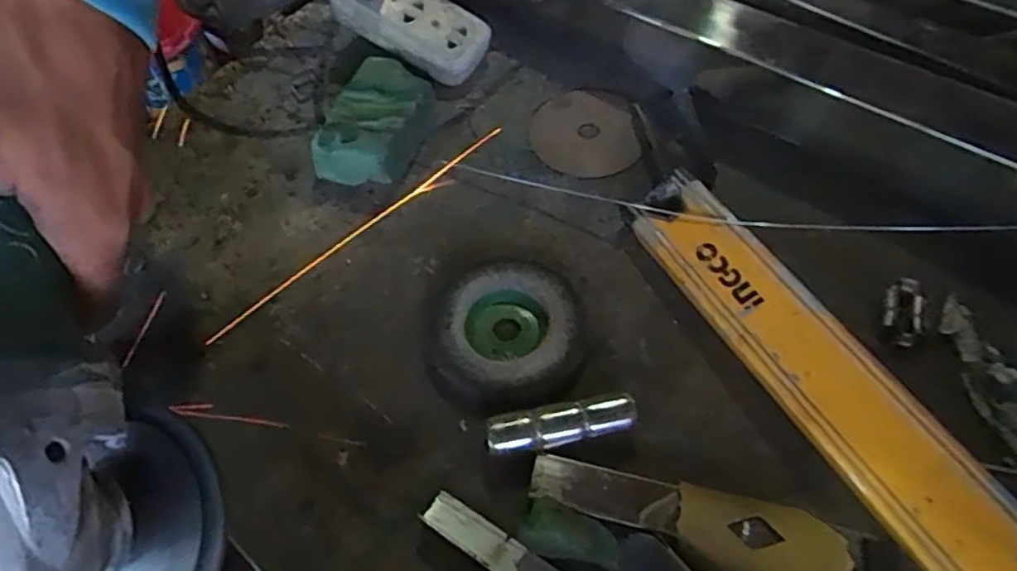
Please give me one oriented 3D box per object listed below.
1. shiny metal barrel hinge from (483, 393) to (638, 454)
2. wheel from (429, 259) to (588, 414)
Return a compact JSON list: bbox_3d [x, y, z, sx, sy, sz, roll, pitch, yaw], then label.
[{"bbox_3d":[0.027,0.074,0.347,0.076,0.023,0.020,-10,57,-4],"label":"shiny metal barrel hinge"},{"bbox_3d":[-0.001,0.027,0.382,0.087,0.018,0.091,-1,57,2],"label":"wheel"}]

